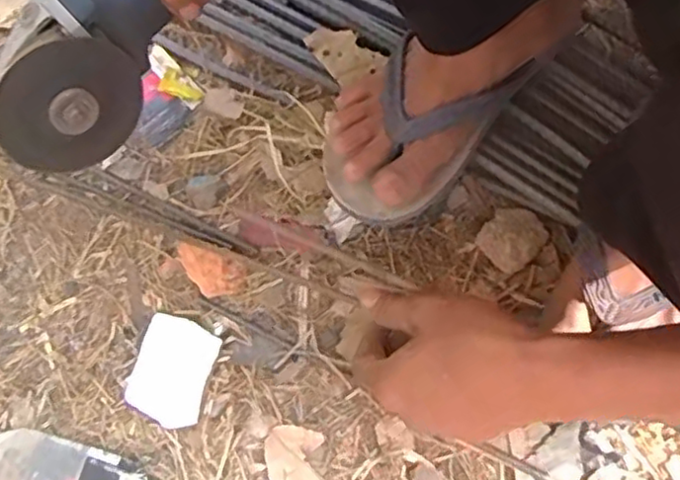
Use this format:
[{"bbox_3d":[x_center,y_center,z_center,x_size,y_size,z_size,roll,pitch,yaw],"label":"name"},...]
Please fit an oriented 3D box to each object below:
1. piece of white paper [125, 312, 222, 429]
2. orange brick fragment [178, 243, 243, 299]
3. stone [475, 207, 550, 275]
[{"bbox_3d":[-0.122,0.095,0.501,0.056,0.011,0.074,13,65,7],"label":"piece of white paper"},{"bbox_3d":[-0.101,0.025,0.519,0.046,0.026,0.032,15,65,8],"label":"orange brick fragment"},{"bbox_3d":[0.130,0.000,0.521,0.042,0.019,0.047,40,71,18],"label":"stone"}]

